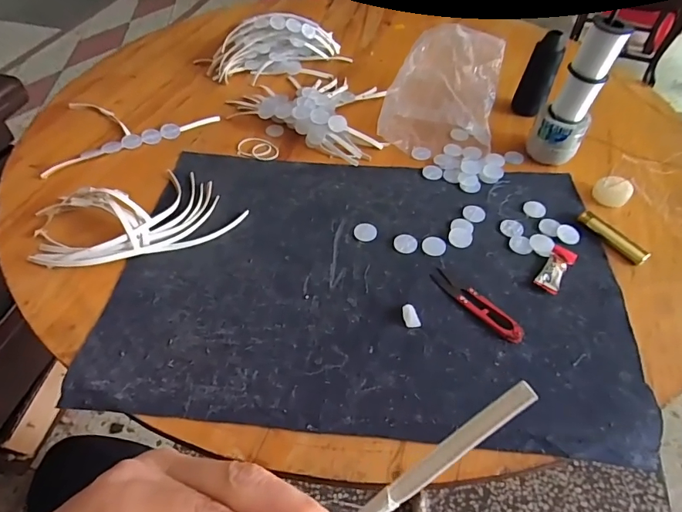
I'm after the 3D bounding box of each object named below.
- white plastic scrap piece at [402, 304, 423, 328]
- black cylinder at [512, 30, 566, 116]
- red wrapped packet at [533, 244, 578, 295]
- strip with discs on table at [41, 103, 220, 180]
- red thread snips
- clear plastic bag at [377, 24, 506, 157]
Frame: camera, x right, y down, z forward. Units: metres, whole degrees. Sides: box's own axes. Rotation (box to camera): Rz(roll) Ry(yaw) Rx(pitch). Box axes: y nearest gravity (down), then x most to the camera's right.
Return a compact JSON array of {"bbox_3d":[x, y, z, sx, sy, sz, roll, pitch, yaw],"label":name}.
[{"bbox_3d":[0.067,0.058,0.430,0.015,0.007,0.025,-10,50,-9],"label":"white plastic scrap piece"},{"bbox_3d":[0.280,-0.255,0.639,0.045,0.110,0.038,18,52,14],"label":"black cylinder"},{"bbox_3d":[0.228,0.014,0.471,0.025,0.007,0.064,30,56,23],"label":"red wrapped packet"},{"bbox_3d":[-0.310,-0.191,0.633,0.229,0.008,0.153,-28,55,-22],"label":"strip with discs on table"},{"bbox_3d":[0.133,0.046,0.439,0.024,0.011,0.104,-29,56,-23],"label":"red thread snips"},{"bbox_3d":[0.147,-0.237,0.635,0.145,0.080,0.207,12,50,9],"label":"clear plastic bag"}]

